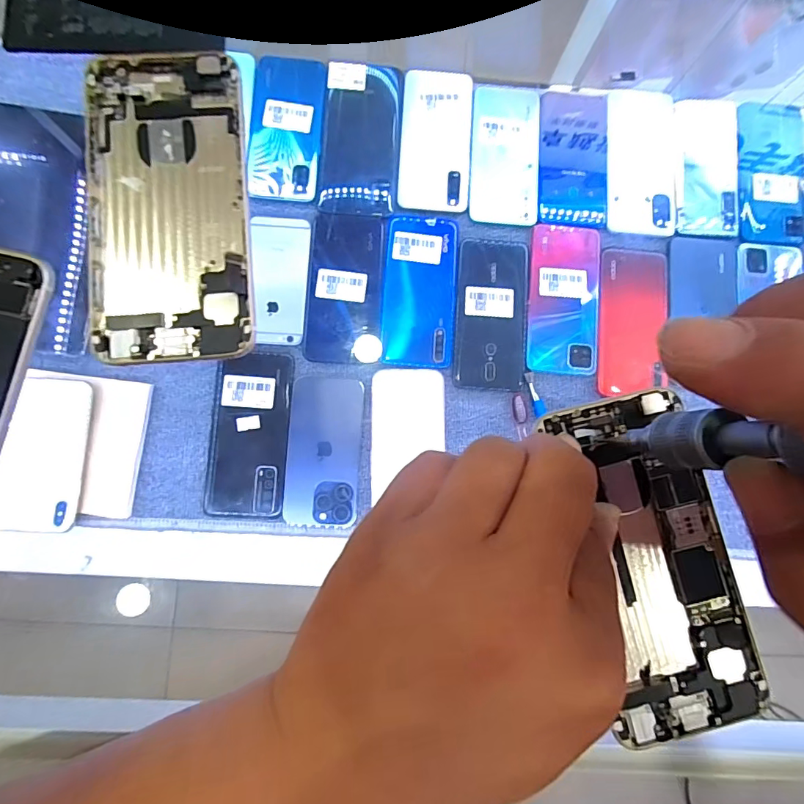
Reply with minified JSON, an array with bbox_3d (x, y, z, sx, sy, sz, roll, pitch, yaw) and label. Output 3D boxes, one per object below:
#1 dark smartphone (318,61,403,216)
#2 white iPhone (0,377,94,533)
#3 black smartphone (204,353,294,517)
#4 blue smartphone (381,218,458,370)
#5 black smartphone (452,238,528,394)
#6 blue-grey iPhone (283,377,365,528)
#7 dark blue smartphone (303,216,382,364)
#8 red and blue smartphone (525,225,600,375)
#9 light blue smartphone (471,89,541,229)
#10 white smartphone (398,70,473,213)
[{"bbox_3d":[-0.044,-0.285,0.501,0.081,0.008,0.169,3,84,-2],"label":"dark smartphone"},{"bbox_3d":[-0.336,0.048,0.431,0.071,0.014,0.139,7,87,-19],"label":"white iPhone"},{"bbox_3d":[-0.151,0.032,0.461,0.075,0.010,0.158,3,84,-2],"label":"black smartphone"},{"bbox_3d":[0.019,-0.116,0.484,0.074,0.004,0.158,3,84,-2],"label":"blue smartphone"},{"bbox_3d":[0.095,-0.093,0.483,0.075,0.004,0.159,3,84,-2],"label":"black smartphone"},{"bbox_3d":[-0.077,0.048,0.460,0.071,0.007,0.145,3,84,-2],"label":"blue-grey iPhone"},{"bbox_3d":[-0.059,-0.120,0.482,0.077,0.007,0.157,1,84,-2],"label":"dark blue smartphone"},{"bbox_3d":[0.171,-0.110,0.488,0.073,0.007,0.159,5,84,-2],"label":"red and blue smartphone"},{"bbox_3d":[0.113,-0.271,0.504,0.075,0.004,0.159,2,84,-2],"label":"light blue smartphone"},{"bbox_3d":[0.037,-0.284,0.504,0.075,0.006,0.157,3,84,-2],"label":"white smartphone"}]

